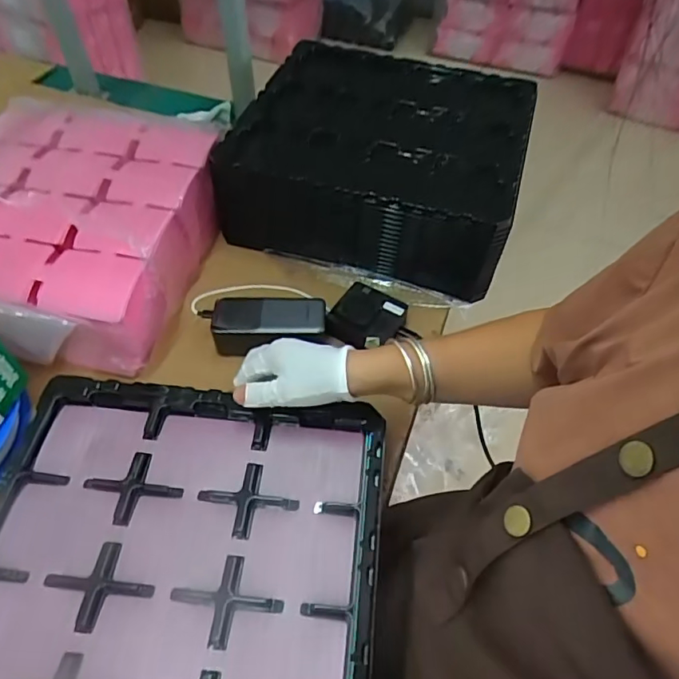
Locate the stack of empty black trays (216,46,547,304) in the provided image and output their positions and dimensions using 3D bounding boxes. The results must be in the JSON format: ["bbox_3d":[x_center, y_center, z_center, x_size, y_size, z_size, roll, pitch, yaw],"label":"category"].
[{"bbox_3d":[0.072,-0.289,0.785,0.373,0.143,0.407,16,54,10],"label":"stack of empty black trays"}]

